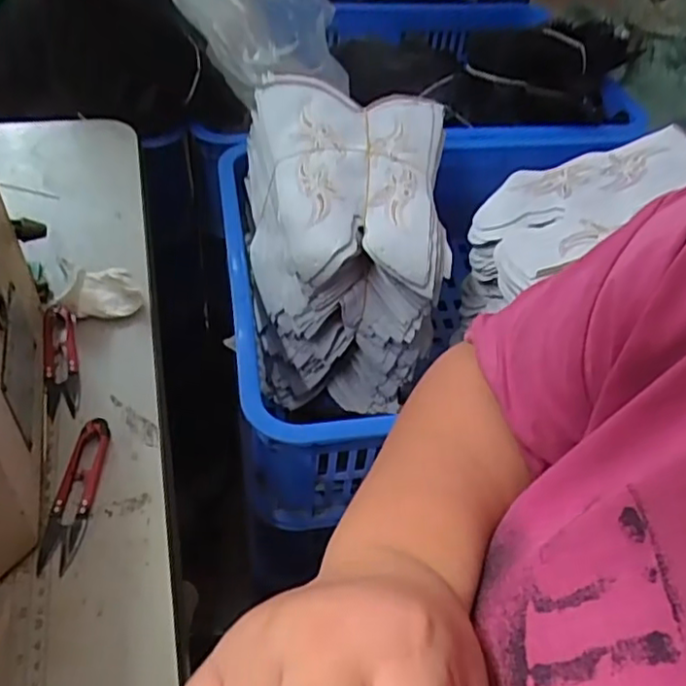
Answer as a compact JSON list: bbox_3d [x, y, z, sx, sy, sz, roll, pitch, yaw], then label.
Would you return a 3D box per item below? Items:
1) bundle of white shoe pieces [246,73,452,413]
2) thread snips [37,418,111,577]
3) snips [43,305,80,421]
[{"bbox_3d":[-0.006,-0.098,0.688,0.197,0.227,0.239,3,47,-4],"label":"bundle of white shoe pieces"},{"bbox_3d":[-0.167,0.091,0.416,0.024,0.010,0.100,3,47,-3],"label":"thread snips"},{"bbox_3d":[-0.206,0.011,0.487,0.022,0.012,0.102,-10,49,-15],"label":"snips"}]

